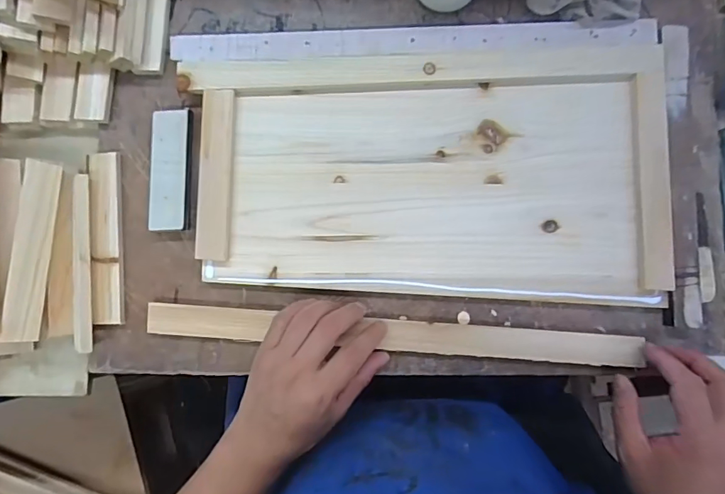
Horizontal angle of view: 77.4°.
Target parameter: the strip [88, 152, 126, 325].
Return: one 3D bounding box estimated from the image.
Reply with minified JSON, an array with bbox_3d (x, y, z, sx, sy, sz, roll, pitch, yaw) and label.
[{"bbox_3d":[-0.234,-0.008,0.412,0.025,0.007,0.154,-2,85,-22],"label":"strip"}]

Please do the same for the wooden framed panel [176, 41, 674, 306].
[{"bbox_3d":[0.068,-0.065,0.417,0.423,0.016,0.235,-3,86,0],"label":"wooden framed panel"}]

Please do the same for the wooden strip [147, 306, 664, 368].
[{"bbox_3d":[0.031,0.081,0.414,0.445,0.011,0.028,4,86,1],"label":"wooden strip"}]

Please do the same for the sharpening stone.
[{"bbox_3d":[-0.176,-0.071,0.420,0.036,0.014,0.111,0,87,-2],"label":"sharpening stone"}]

